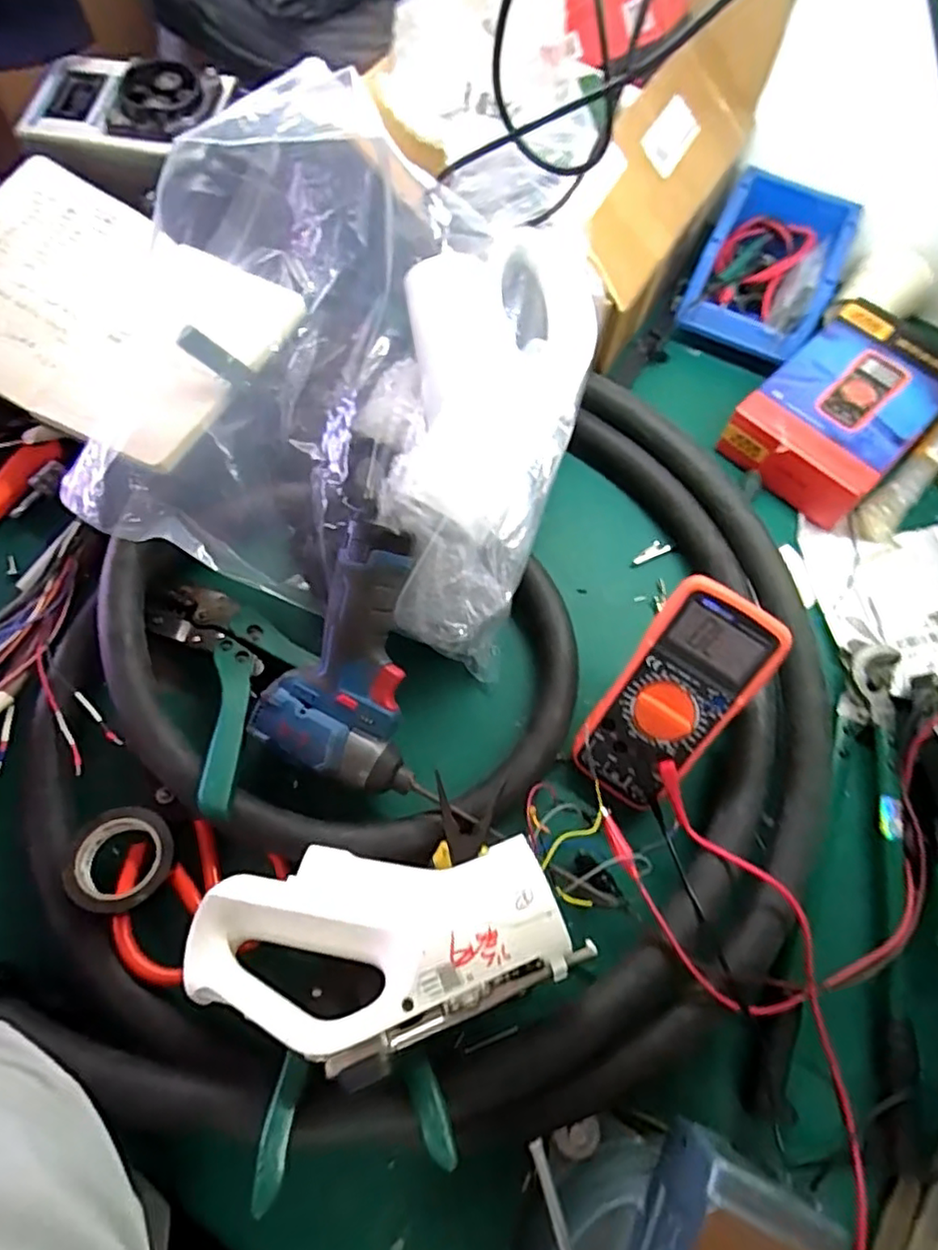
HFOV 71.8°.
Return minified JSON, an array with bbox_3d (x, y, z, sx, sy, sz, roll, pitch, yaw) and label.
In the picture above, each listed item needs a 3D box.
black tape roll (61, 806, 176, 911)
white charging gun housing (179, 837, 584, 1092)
[{"bbox_3d":[-0.241,0.161,0.443,0.068,0.023,0.065,1,69,-2],"label":"black tape roll"},{"bbox_3d":[-0.057,0.185,0.386,0.223,0.055,0.122,-18,71,-9],"label":"white charging gun housing"}]

